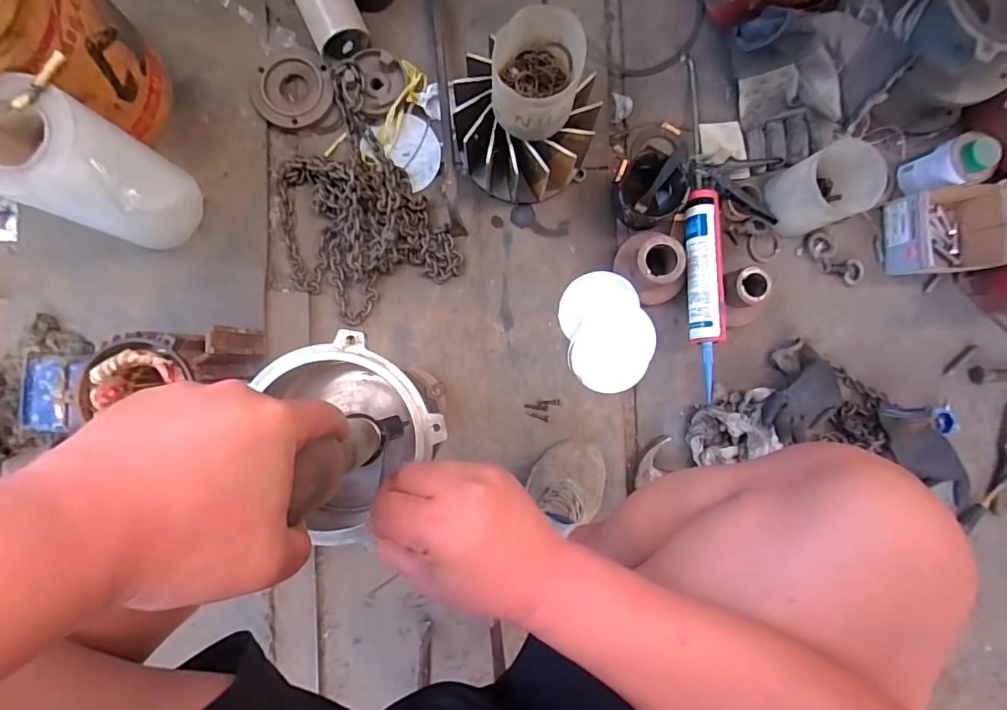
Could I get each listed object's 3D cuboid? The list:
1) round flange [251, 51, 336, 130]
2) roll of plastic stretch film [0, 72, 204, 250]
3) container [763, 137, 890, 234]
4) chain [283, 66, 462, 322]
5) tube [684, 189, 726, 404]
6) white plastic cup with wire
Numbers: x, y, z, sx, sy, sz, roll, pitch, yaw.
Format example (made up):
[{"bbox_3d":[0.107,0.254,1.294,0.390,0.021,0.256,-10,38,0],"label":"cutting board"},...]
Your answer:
[{"bbox_3d":[-0.340,-0.427,0.781,0.125,0.023,0.114,0,88,-5],"label":"round flange"},{"bbox_3d":[-0.532,-0.231,0.652,0.158,0.250,0.128,24,87,-2],"label":"roll of plastic stretch film"},{"bbox_3d":[0.519,-0.268,0.798,0.133,0.128,0.113,-26,90,-5],"label":"container"},{"bbox_3d":[-0.256,-0.238,0.767,0.253,0.061,0.360,-32,91,-5],"label":"chain"},{"bbox_3d":[0.321,-0.102,0.776,0.053,0.051,0.336,4,88,-3],"label":"tube"},{"bbox_3d":[0.041,-0.362,0.630,0.113,0.091,0.126,14,88,-3],"label":"white plastic cup with wire"}]

